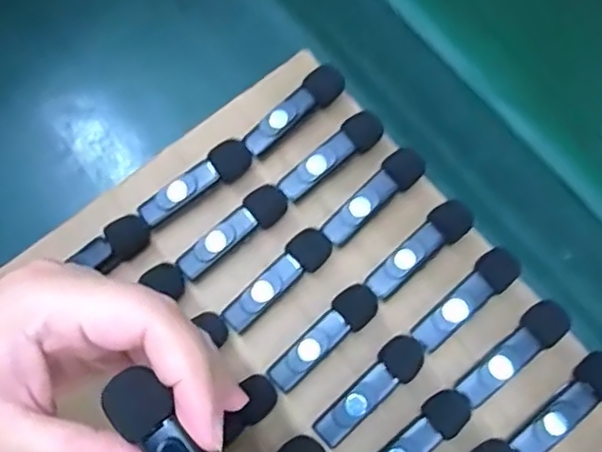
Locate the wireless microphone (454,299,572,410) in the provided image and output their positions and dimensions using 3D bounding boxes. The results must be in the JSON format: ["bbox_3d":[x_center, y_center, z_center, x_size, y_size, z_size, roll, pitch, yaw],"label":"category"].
[{"bbox_3d":[0.103,0.061,0.299,0.064,0.016,0.019,-36,77,-13],"label":"wireless microphone"}]

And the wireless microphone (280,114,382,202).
[{"bbox_3d":[0.016,-0.037,0.327,0.063,0.011,0.018,-35,76,-13],"label":"wireless microphone"}]

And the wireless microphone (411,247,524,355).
[{"bbox_3d":[0.082,0.036,0.307,0.063,0.014,0.019,-37,77,-13],"label":"wireless microphone"}]

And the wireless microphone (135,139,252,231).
[{"bbox_3d":[-0.056,-0.022,0.326,0.064,0.015,0.017,-34,76,-12],"label":"wireless microphone"}]

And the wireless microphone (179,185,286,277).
[{"bbox_3d":[-0.035,0.003,0.319,0.064,0.016,0.018,-33,76,-12],"label":"wireless microphone"}]

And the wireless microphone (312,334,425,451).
[{"bbox_3d":[0.034,0.079,0.294,0.064,0.012,0.019,-41,78,-14],"label":"wireless microphone"}]

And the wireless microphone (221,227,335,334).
[{"bbox_3d":[-0.012,0.027,0.311,0.065,0.019,0.019,-38,77,-13],"label":"wireless microphone"}]

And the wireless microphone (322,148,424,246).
[{"bbox_3d":[0.038,-0.014,0.321,0.063,0.017,0.018,-41,78,-14],"label":"wireless microphone"}]

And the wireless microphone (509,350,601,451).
[{"bbox_3d":[0.127,0.086,0.291,0.065,0.015,0.018,-41,78,-14],"label":"wireless microphone"}]

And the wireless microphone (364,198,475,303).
[{"bbox_3d":[0.060,0.014,0.313,0.063,0.018,0.019,-41,78,-14],"label":"wireless microphone"}]

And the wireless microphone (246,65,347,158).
[{"bbox_3d":[-0.003,-0.062,0.333,0.064,0.014,0.017,-41,78,-14],"label":"wireless microphone"}]

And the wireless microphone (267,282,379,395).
[{"bbox_3d":[0.011,0.056,0.304,0.064,0.018,0.018,-41,78,-14],"label":"wireless microphone"}]

